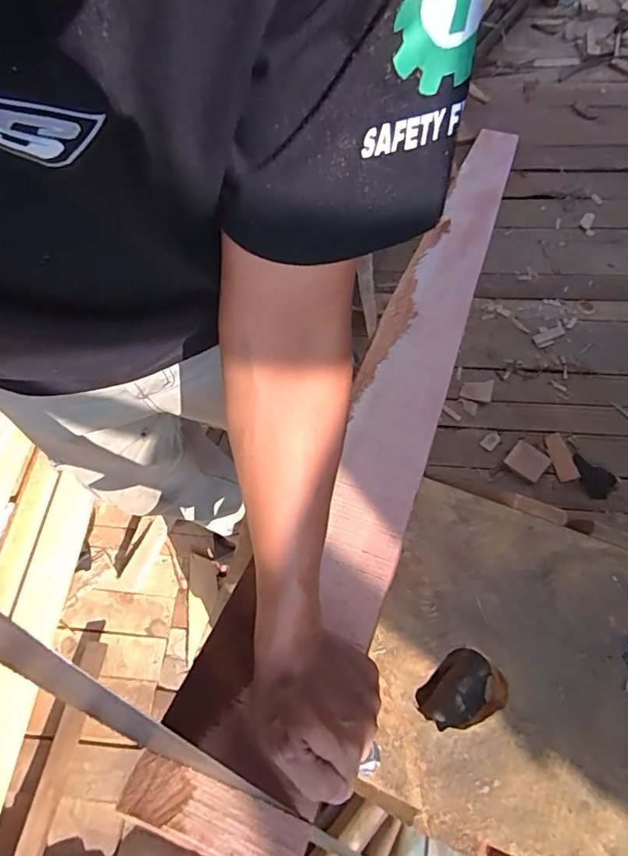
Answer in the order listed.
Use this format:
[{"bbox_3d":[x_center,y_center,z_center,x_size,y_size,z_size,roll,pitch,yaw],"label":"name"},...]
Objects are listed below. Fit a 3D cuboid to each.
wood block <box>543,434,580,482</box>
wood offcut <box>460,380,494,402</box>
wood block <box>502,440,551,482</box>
[{"bbox_3d":[0.582,0.067,1.179,0.047,0.015,0.117,-8,64,0],"label":"wood block"},{"bbox_3d":[0.417,-0.100,1.290,0.079,0.006,0.060,10,66,8],"label":"wood offcut"},{"bbox_3d":[0.505,0.077,1.189,0.073,0.014,0.087,-42,69,-15],"label":"wood block"}]

